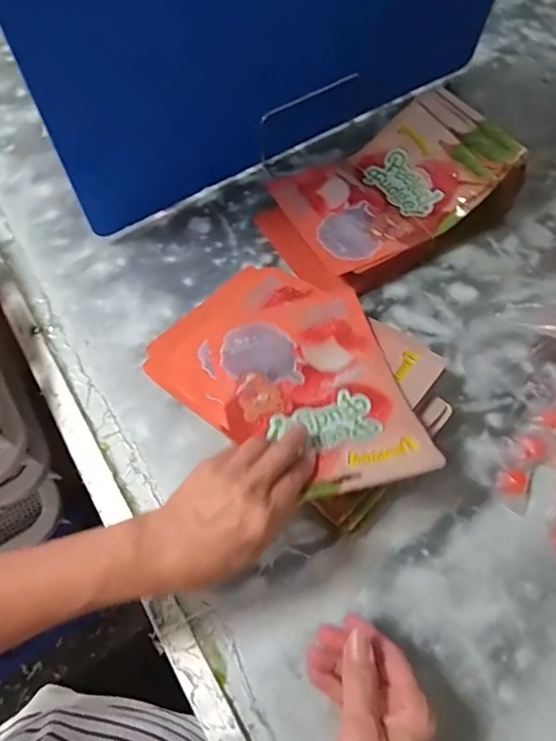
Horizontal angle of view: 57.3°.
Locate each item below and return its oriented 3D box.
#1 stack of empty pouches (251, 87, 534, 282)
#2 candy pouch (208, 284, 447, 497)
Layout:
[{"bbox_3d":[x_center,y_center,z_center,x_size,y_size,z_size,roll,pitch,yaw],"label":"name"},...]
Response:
[{"bbox_3d":[0.121,-0.207,0.585,0.266,0.083,0.166,-29,65,-13],"label":"stack of empty pouches"},{"bbox_3d":[0.030,0.012,0.451,0.155,0.054,0.211,-15,62,-6],"label":"candy pouch"}]

